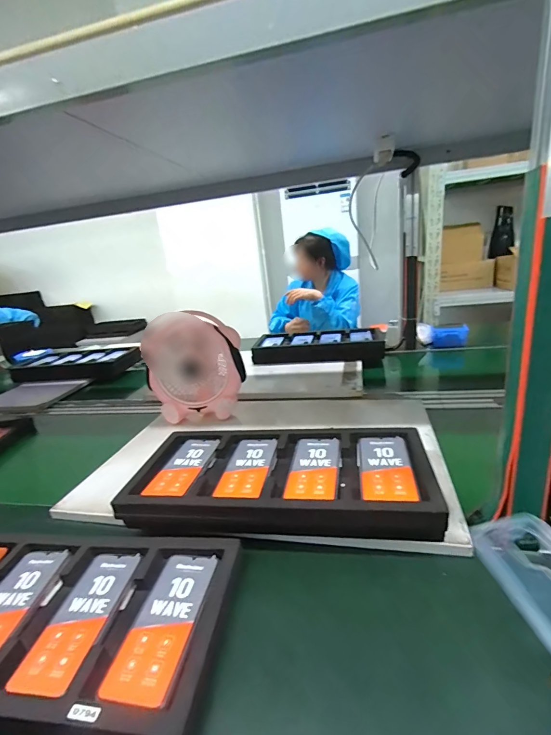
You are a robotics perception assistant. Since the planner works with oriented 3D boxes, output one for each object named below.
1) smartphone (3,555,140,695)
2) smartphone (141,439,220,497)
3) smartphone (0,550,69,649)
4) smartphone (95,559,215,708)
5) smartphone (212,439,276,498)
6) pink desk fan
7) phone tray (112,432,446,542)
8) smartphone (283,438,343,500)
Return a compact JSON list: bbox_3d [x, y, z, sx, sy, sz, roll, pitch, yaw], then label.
[{"bbox_3d":[-0.241,0.307,0.441,0.073,0.010,0.166,-4,19,12],"label":"smartphone"},{"bbox_3d":[-0.161,0.175,0.633,0.071,0.011,0.163,-2,20,17],"label":"smartphone"},{"bbox_3d":[-0.358,0.317,0.466,0.074,0.013,0.165,-5,19,8],"label":"smartphone"},{"bbox_3d":[-0.131,0.299,0.423,0.074,0.007,0.169,-4,19,11],"label":"smartphone"},{"bbox_3d":[-0.044,0.168,0.605,0.077,0.008,0.157,-3,19,14],"label":"smartphone"},{"bbox_3d":[-0.206,0.013,0.925,0.244,0.272,0.126,-8,19,-1],"label":"pink desk fan"},{"bbox_3d":[0.004,0.193,0.593,0.480,0.075,0.242,-3,19,12],"label":"phone tray"},{"bbox_3d":[0.065,0.161,0.580,0.077,0.006,0.161,-3,19,13],"label":"smartphone"}]

